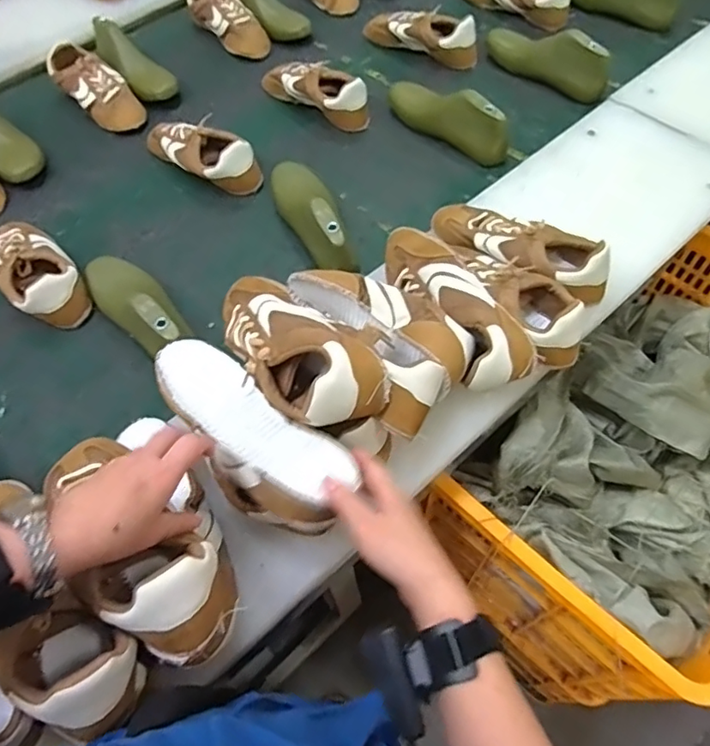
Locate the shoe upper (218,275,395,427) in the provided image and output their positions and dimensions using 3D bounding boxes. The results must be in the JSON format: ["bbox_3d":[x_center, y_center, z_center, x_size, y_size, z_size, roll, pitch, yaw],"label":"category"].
[{"bbox_3d":[-0.064,-0.036,0.532,0.100,0.084,0.221,-32,64,-13],"label":"shoe upper"}]

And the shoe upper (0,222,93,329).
[{"bbox_3d":[-0.447,-0.146,0.768,0.095,0.070,0.210,-37,65,-15],"label":"shoe upper"}]

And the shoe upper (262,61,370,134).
[{"bbox_3d":[-0.072,-0.495,0.962,0.231,0.071,0.073,35,69,21],"label":"shoe upper"}]

